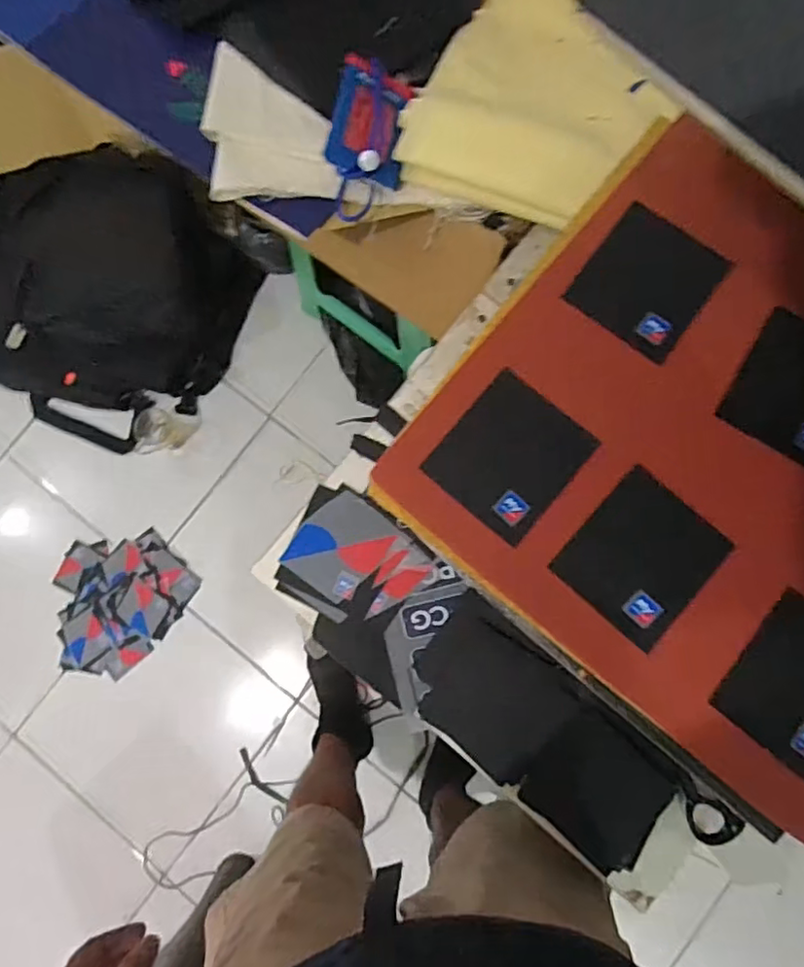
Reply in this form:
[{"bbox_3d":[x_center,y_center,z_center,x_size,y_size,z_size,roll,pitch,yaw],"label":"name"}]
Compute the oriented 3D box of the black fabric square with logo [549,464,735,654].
[{"bbox_3d":[0.170,0.052,0.432,0.089,0.009,0.100,42,84,1],"label":"black fabric square with logo"}]

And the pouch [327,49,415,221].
[{"bbox_3d":[-0.033,-0.343,0.602,0.069,0.049,0.157,7,83,5],"label":"pouch"}]

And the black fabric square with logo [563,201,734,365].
[{"bbox_3d":[0.184,-0.151,0.457,0.087,0.011,0.092,37,86,8],"label":"black fabric square with logo"}]

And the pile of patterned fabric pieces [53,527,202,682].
[{"bbox_3d":[-0.578,0.226,1.223,0.292,0.014,0.258,-43,83,-1],"label":"pile of patterned fabric pieces"}]

